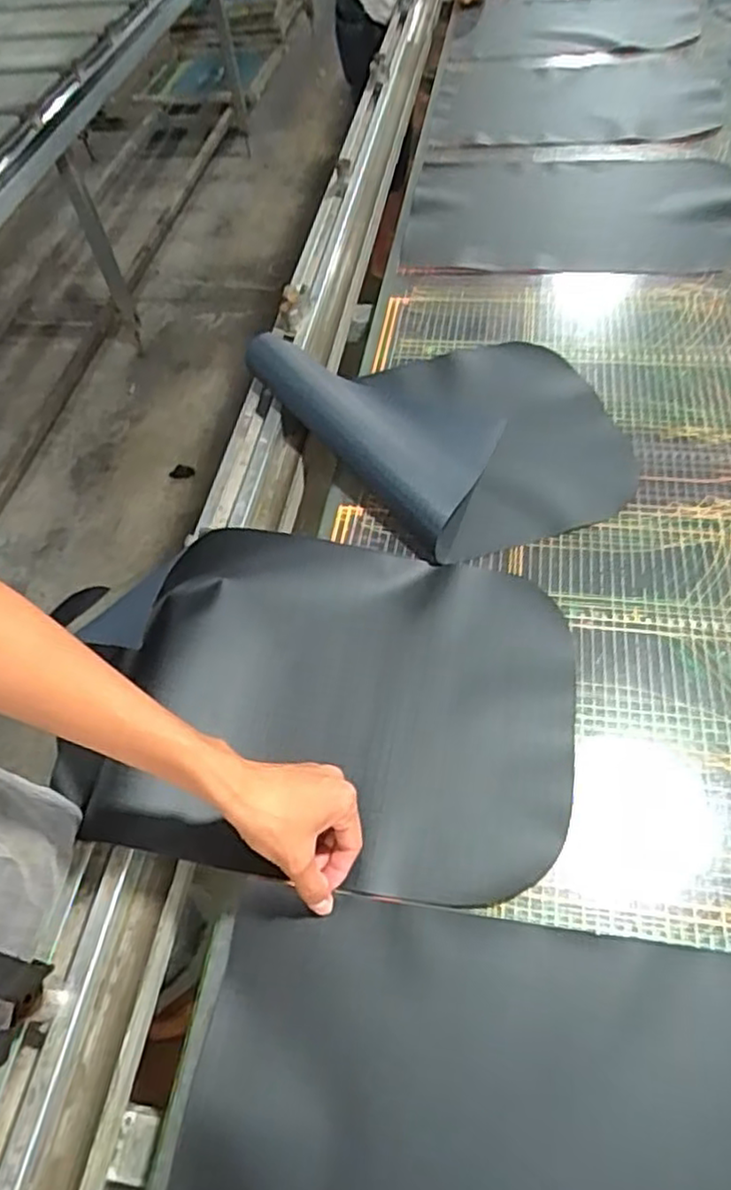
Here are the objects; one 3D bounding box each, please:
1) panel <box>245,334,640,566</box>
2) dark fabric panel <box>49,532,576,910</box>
[{"bbox_3d":[0.117,-0.231,0.824,0.337,0.064,0.416,-34,59,-18],"label":"panel"},{"bbox_3d":[-0.028,0.084,0.611,0.409,0.061,0.309,6,55,9],"label":"dark fabric panel"}]

